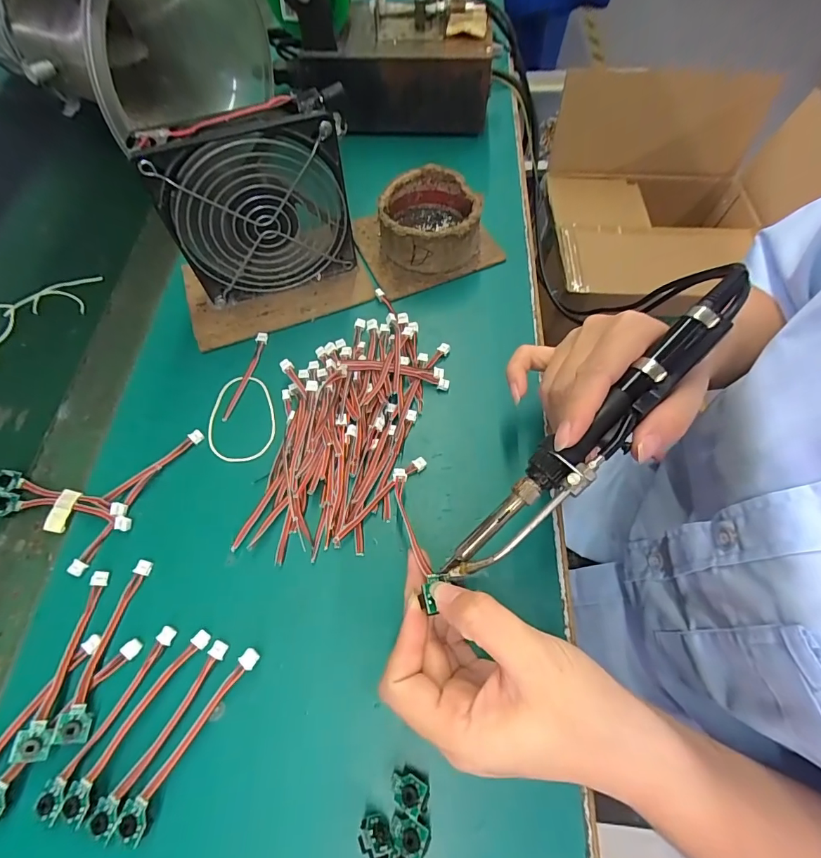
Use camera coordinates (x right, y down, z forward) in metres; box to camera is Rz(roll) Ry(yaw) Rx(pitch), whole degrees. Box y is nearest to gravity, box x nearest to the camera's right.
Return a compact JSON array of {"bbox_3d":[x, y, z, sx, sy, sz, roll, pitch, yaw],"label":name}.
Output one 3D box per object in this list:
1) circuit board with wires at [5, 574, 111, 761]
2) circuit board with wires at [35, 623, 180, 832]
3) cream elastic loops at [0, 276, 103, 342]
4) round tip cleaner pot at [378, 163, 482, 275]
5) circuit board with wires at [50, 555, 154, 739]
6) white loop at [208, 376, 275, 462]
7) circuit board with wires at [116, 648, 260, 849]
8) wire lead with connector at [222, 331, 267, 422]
[{"bbox_3d":[-0.183,0.123,0.228,0.013,0.013,0.089,2,63,2],"label":"circuit board with wires"},{"bbox_3d":[-0.154,0.147,0.219,0.014,0.007,0.090,24,66,13],"label":"circuit board with wires"},{"bbox_3d":[-0.318,-0.089,0.346,0.136,0.005,0.060,-40,69,-17],"label":"cream elastic loops"},{"bbox_3d":[0.016,-0.173,0.358,0.081,0.044,0.082,-1,63,1],"label":"round tip cleaner pot"},{"bbox_3d":[-0.167,0.117,0.234,0.014,0.007,0.089,6,64,5],"label":"circuit board with wires"},{"bbox_3d":[-0.118,-0.009,0.301,0.046,0.004,0.067,-4,63,-1],"label":"white loop"},{"bbox_3d":[-0.107,0.154,0.213,0.015,0.010,0.090,29,68,15],"label":"circuit board with wires"},{"bbox_3d":[-0.121,-0.041,0.316,0.009,0.004,0.077,9,64,6],"label":"wire lead with connector"}]

